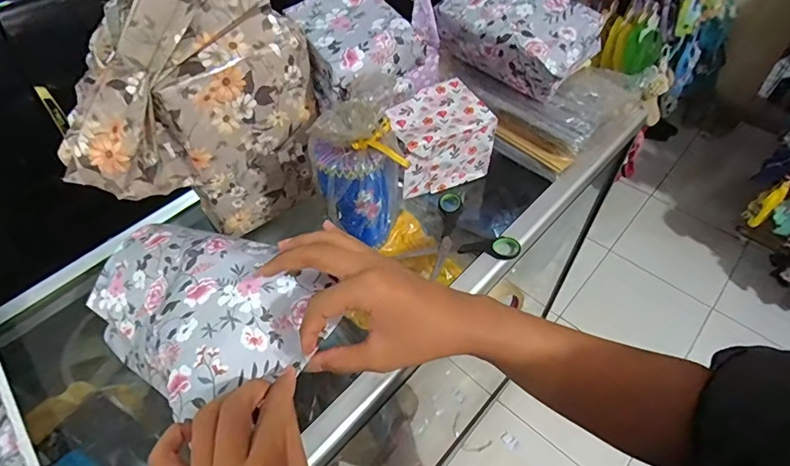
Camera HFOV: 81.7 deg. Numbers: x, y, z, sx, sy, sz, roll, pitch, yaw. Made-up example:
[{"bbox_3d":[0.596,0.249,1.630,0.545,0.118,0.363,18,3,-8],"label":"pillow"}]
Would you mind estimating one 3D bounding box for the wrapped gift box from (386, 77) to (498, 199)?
[{"bbox_3d":[0.052,-0.125,0.607,0.117,0.098,0.096,-21,54,-16],"label":"wrapped gift box"}]

